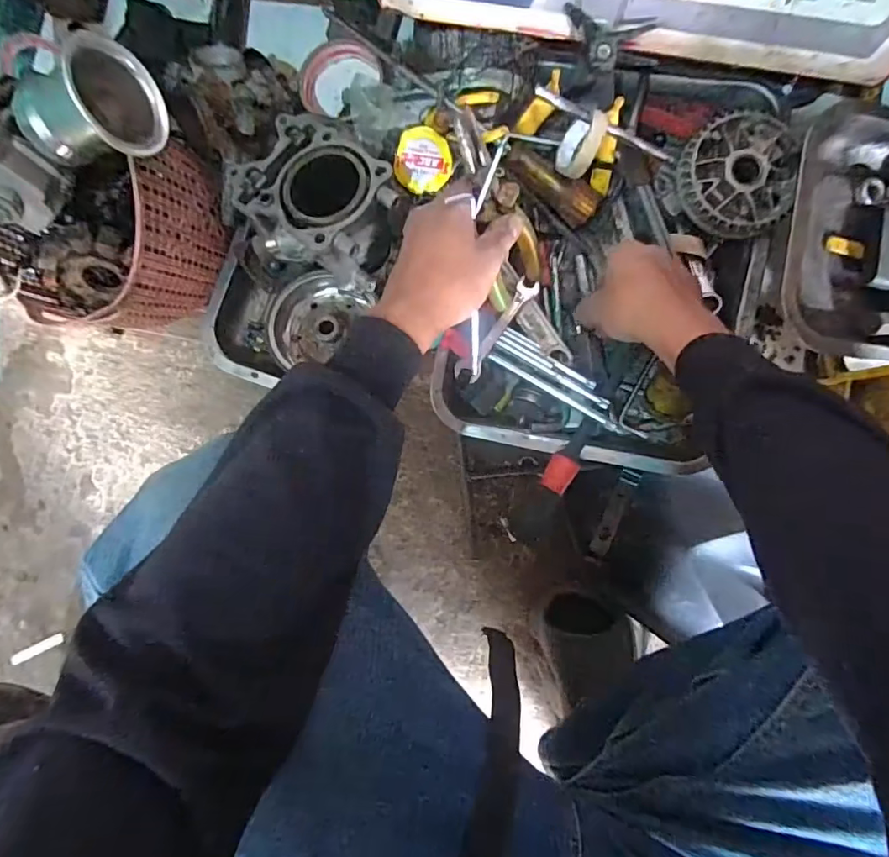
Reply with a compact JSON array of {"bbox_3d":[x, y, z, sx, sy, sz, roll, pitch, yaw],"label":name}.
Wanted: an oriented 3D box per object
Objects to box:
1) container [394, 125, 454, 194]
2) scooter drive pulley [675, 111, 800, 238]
[{"bbox_3d":[-0.018,-0.234,0.457,0.048,0.018,0.050,-1,113,-1],"label":"container"},{"bbox_3d":[0.239,-0.207,0.423,0.090,0.020,0.096,0,87,6],"label":"scooter drive pulley"}]

